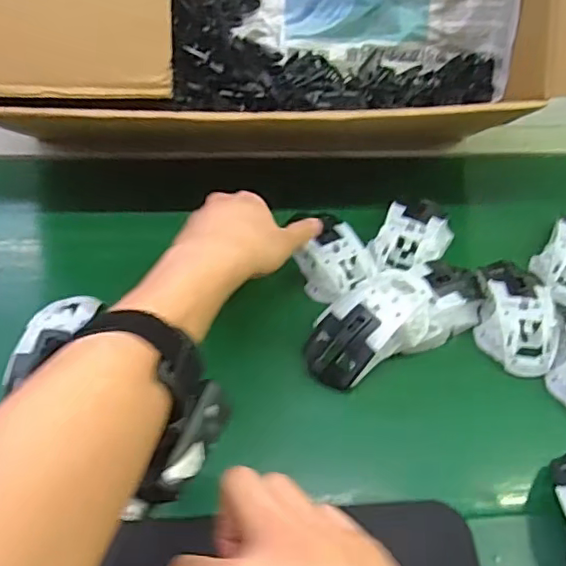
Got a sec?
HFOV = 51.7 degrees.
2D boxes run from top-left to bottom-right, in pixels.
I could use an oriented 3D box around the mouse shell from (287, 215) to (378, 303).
[{"bbox_3d":[0.048,-0.024,0.538,0.065,0.037,0.080,-10,50,-12],"label":"mouse shell"}]

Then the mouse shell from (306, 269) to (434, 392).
[{"bbox_3d":[0.074,0.036,0.482,0.115,0.051,0.062,-31,59,-26],"label":"mouse shell"}]

